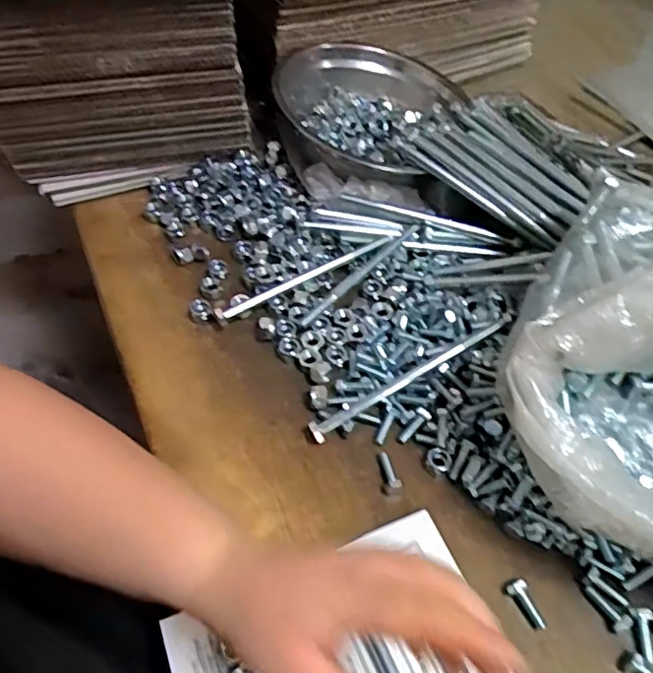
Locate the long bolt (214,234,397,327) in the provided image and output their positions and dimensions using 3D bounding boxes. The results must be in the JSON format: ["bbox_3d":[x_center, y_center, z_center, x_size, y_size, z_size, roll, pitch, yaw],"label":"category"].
[{"bbox_3d":[-0.015,-0.053,0.522,0.178,0.019,0.014,-23,59,-18],"label":"long bolt"}]

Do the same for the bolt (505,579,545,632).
[{"bbox_3d":[0.129,0.173,0.382,0.010,0.009,0.032,-25,74,-19],"label":"bolt"}]

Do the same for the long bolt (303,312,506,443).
[{"bbox_3d":[0.067,0.030,0.455,0.181,0.015,0.013,-30,60,-8],"label":"long bolt"}]

